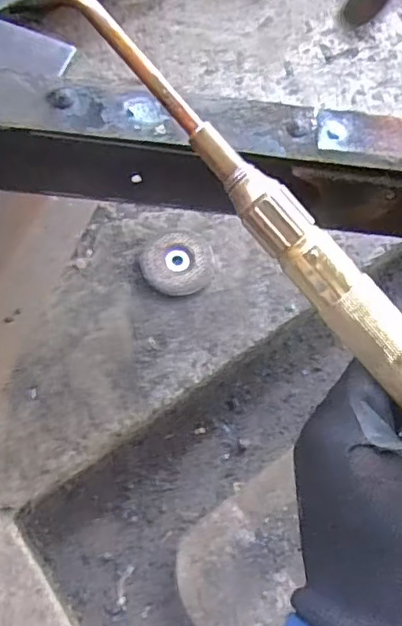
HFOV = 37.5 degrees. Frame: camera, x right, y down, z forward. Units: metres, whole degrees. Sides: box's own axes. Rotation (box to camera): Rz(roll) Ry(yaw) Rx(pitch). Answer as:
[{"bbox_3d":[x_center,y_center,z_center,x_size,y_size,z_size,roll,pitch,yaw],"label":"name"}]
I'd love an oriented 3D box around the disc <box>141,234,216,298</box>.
[{"bbox_3d":[-0.030,-0.063,0.742,0.085,0.019,0.082,0,69,-1],"label":"disc"}]

